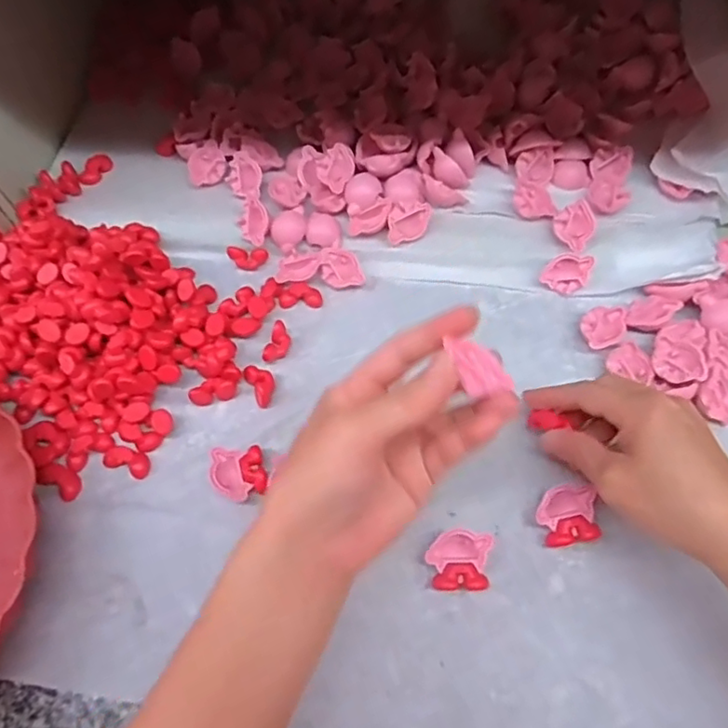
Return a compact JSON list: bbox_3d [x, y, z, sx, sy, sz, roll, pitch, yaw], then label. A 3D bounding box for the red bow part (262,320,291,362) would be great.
[{"bbox_3d":[-0.060,-0.014,0.420,0.013,0.013,0.031,13,64,10],"label":"red bow part"}]

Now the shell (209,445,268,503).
[{"bbox_3d":[-0.078,0.070,0.375,0.033,0.019,0.034,-1,62,3],"label":"shell"}]

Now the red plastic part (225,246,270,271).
[{"bbox_3d":[-0.090,-0.082,0.459,0.031,0.014,0.014,4,63,6],"label":"red plastic part"}]

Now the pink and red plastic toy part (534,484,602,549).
[{"bbox_3d":[0.119,0.091,0.351,0.032,0.017,0.032,-9,62,-1],"label":"pink and red plastic toy part"}]

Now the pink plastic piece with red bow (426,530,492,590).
[{"bbox_3d":[0.055,0.114,0.343,0.037,0.014,0.032,0,62,3],"label":"pink plastic piece with red bow"}]

